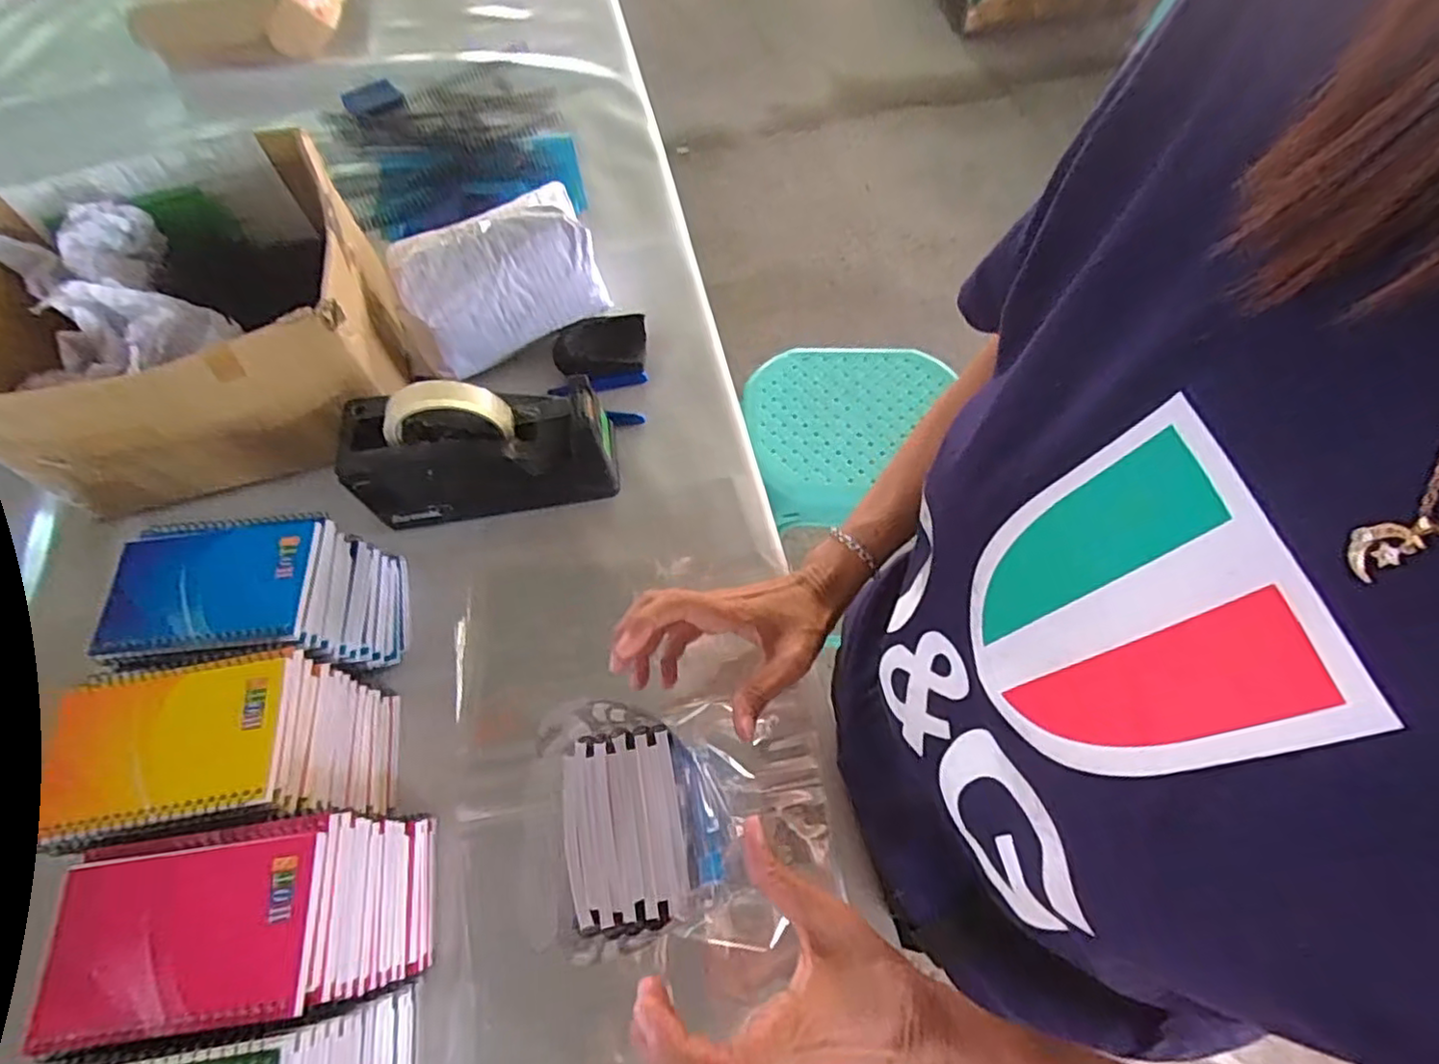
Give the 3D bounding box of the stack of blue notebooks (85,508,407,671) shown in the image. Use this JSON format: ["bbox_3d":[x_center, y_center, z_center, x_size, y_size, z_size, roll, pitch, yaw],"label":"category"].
[{"bbox_3d":[-0.326,0.055,0.473,0.143,0.112,0.102,-10,64,-2],"label":"stack of blue notebooks"}]

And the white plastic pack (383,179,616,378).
[{"bbox_3d":[-0.205,-0.235,0.610,0.176,0.098,0.102,-24,65,-9],"label":"white plastic pack"}]

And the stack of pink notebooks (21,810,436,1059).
[{"bbox_3d":[-0.264,0.225,0.380,0.143,0.115,0.091,-11,64,-3],"label":"stack of pink notebooks"}]

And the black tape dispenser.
[{"bbox_3d":[-0.194,-0.075,0.534,0.204,0.115,0.078,-10,64,-3],"label":"black tape dispenser"}]

